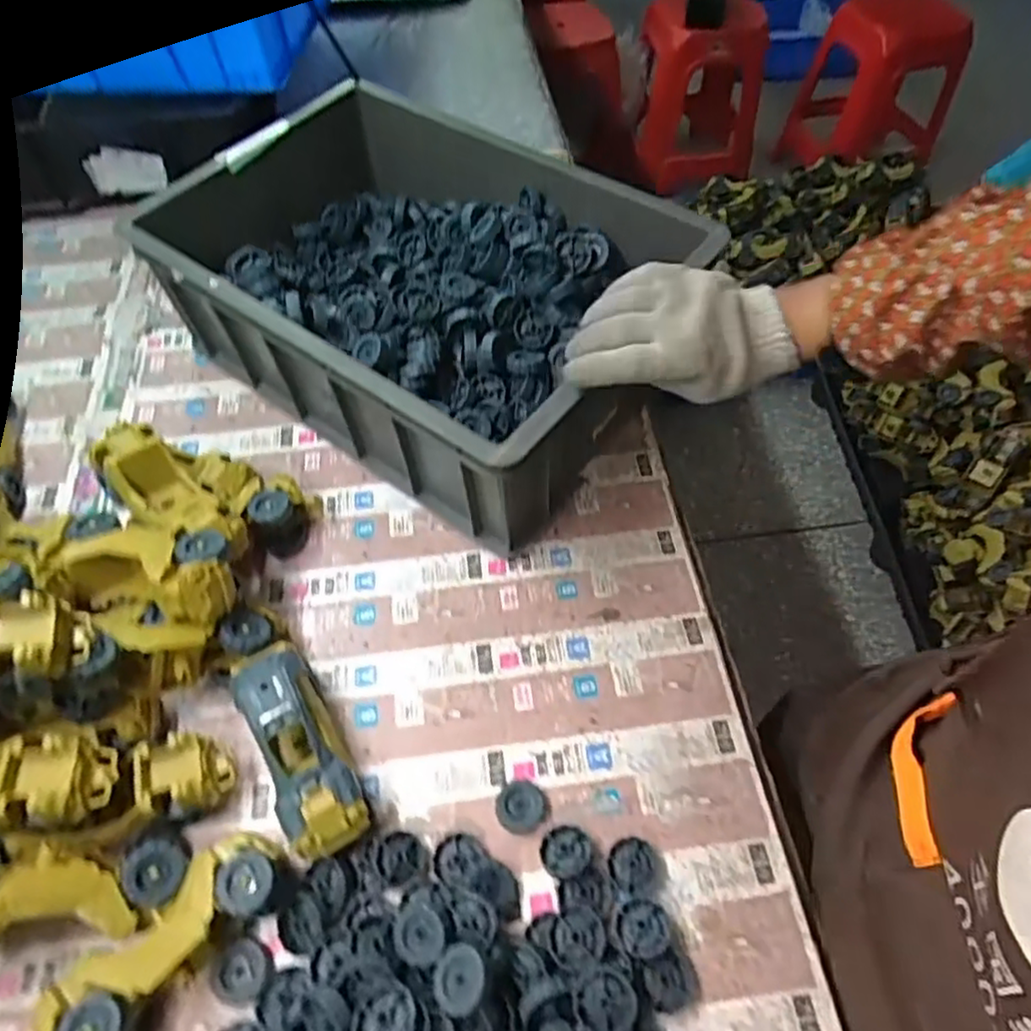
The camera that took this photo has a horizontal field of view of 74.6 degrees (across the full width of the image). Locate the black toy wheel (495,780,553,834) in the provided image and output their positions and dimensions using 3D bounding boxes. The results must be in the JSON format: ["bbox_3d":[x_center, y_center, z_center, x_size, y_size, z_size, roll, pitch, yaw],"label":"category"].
[{"bbox_3d":[0.006,0.225,0.523,0.041,0.011,0.037,4,57,3],"label":"black toy wheel"}]

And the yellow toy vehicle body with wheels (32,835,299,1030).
[{"bbox_3d":[-0.230,0.289,0.457,0.168,0.057,0.060,-39,65,-22],"label":"yellow toy vehicle body with wheels"}]

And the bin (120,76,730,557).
[{"bbox_3d":[-0.111,-0.233,0.712,0.511,0.199,0.321,33,63,20],"label":"bin"}]

